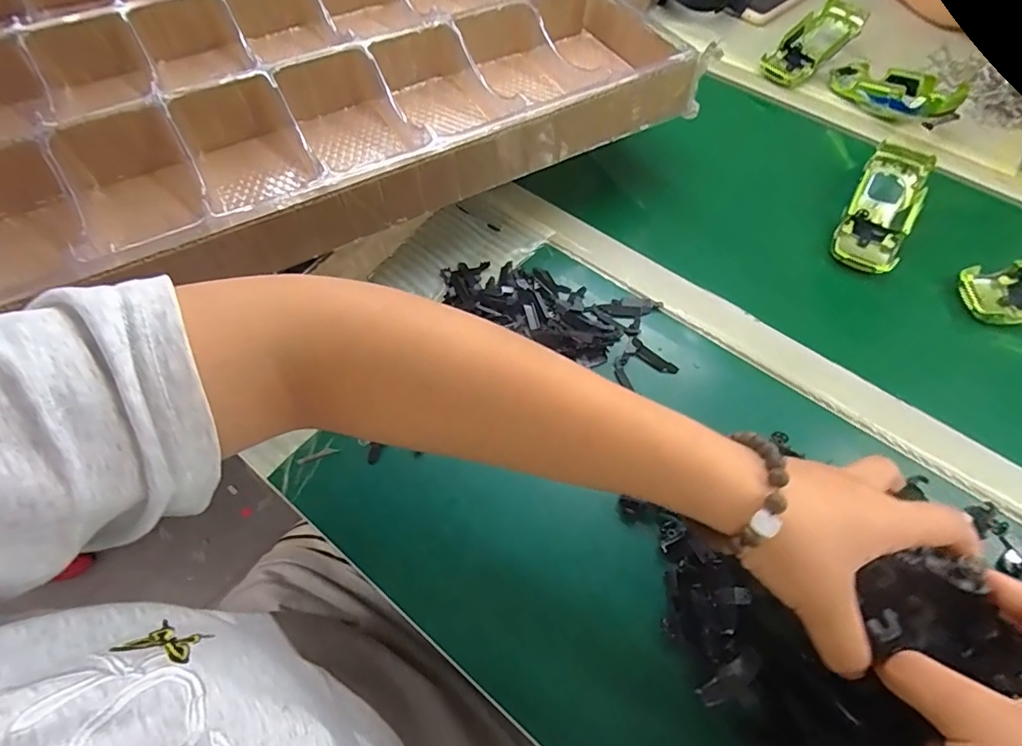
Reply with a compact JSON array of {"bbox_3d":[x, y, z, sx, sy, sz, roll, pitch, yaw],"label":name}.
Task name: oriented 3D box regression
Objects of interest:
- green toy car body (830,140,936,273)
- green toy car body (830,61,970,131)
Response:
[{"bbox_3d":[0.335,-0.146,0.467,0.053,0.028,0.131,27,79,16],"label":"green toy car body"},{"bbox_3d":[0.399,-0.296,0.532,0.062,0.041,0.129,-34,65,-19],"label":"green toy car body"}]

